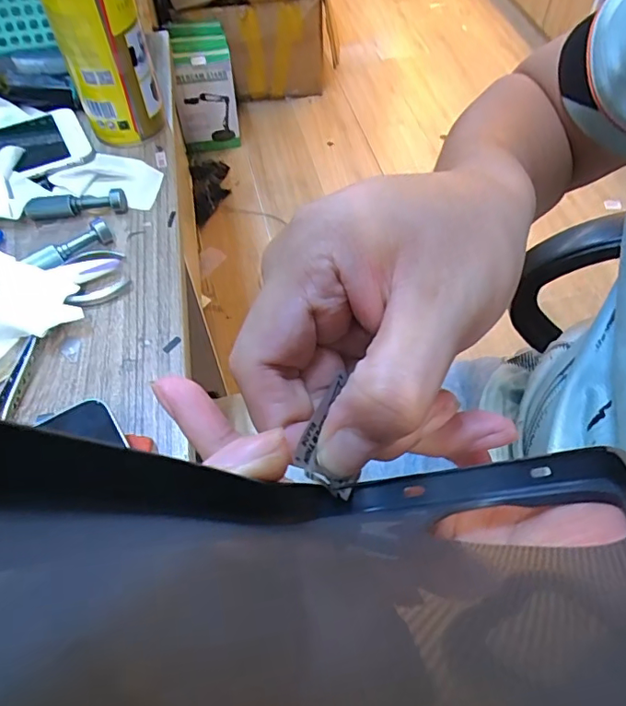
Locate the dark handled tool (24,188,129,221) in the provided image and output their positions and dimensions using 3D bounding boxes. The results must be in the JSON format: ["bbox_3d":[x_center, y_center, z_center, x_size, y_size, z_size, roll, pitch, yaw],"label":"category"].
[{"bbox_3d":[-0.183,-0.114,0.403,0.075,0.012,0.016,-8,57,-6],"label":"dark handled tool"}]

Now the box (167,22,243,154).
[{"bbox_3d":[-0.331,-0.812,1.617,0.176,0.253,0.270,-8,57,-4],"label":"box"}]

